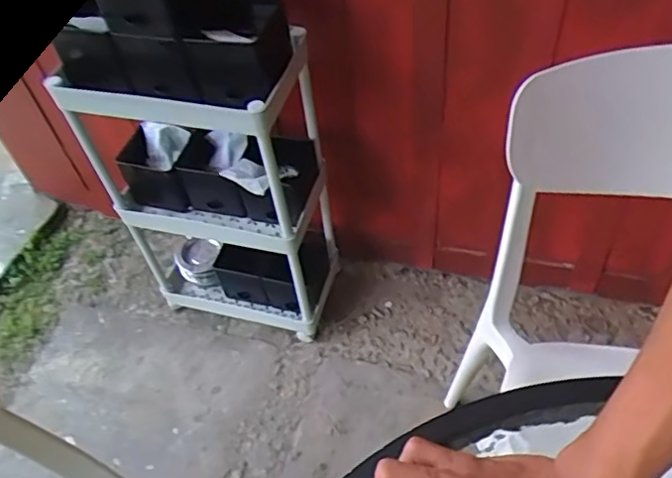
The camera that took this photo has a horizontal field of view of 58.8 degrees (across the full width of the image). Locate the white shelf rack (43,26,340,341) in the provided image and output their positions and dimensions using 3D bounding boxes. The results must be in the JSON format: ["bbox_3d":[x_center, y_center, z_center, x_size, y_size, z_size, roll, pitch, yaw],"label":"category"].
[{"bbox_3d":[-0.222,-0.072,1.121,0.387,0.644,0.221,6,51,12],"label":"white shelf rack"}]

